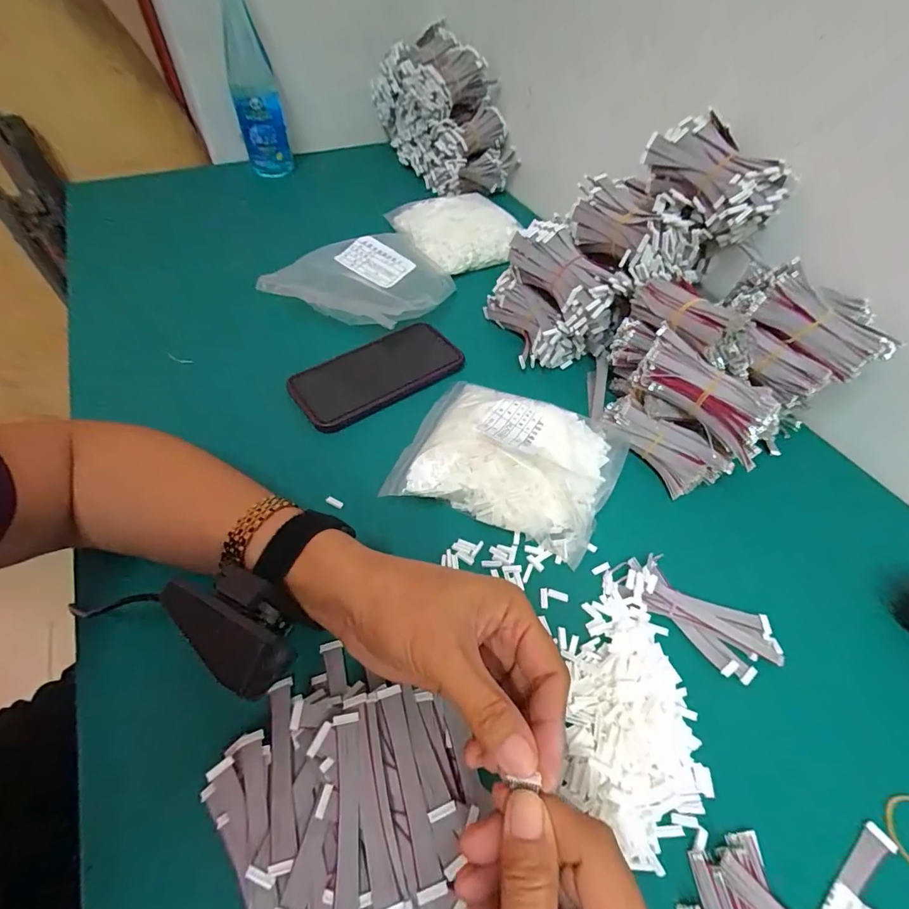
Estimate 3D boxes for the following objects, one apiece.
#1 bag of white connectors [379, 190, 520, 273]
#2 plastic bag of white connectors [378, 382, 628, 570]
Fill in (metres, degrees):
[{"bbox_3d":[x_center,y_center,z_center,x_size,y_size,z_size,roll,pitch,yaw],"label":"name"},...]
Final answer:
[{"bbox_3d":[0.002,-0.288,0.583,0.133,0.045,0.146,-20,56,-17],"label":"bag of white connectors"},{"bbox_3d":[0.044,-0.002,0.353,0.164,0.045,0.141,21,54,12],"label":"plastic bag of white connectors"}]

